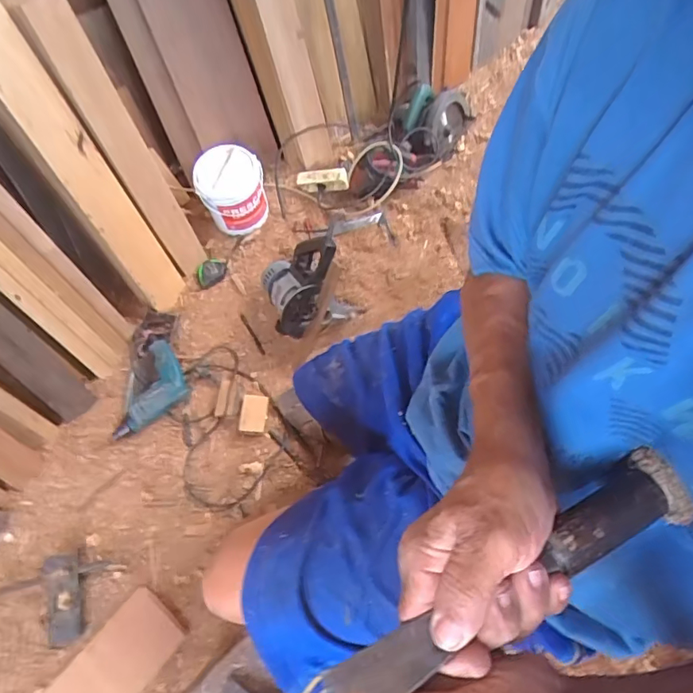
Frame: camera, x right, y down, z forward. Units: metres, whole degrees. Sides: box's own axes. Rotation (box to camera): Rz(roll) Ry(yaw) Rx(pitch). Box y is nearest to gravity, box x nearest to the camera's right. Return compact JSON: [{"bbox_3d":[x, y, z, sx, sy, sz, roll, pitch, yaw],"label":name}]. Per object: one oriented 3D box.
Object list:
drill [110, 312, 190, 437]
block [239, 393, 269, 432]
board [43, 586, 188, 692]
[{"bbox_3d":[-0.478,0.062,1.295,0.166,0.065,0.331,2,64,0],"label":"drill"},{"bbox_3d":[-0.232,0.166,1.293,0.062,0.014,0.092,4,64,1],"label":"block"},{"bbox_3d":[-0.464,0.638,1.030,0.143,0.027,0.265,37,69,15],"label":"board"}]

